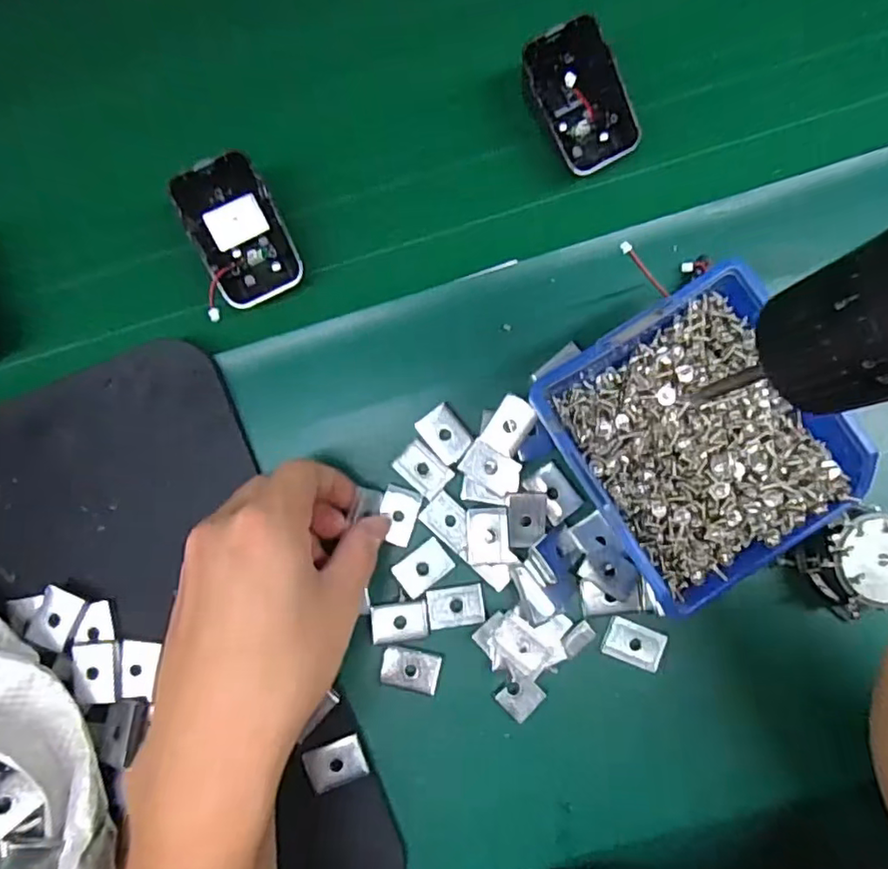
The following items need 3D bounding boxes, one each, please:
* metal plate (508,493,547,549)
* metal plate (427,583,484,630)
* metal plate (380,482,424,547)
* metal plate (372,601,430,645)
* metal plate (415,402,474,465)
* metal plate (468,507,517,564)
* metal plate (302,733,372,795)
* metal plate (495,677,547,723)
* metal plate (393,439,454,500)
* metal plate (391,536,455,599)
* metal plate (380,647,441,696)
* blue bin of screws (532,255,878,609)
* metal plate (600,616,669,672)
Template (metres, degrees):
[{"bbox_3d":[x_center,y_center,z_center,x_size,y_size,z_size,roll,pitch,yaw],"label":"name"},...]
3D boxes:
[{"bbox_3d":[0.042,0.043,0.301,0.020,0.004,0.027,-1,85,-2],"label":"metal plate"},{"bbox_3d":[0.006,0.086,0.298,0.028,0.004,0.020,-7,86,-2],"label":"metal plate"},{"bbox_3d":[-0.024,0.041,0.302,0.019,0.004,0.028,18,85,0],"label":"metal plate"},{"bbox_3d":[-0.022,0.094,0.298,0.028,0.004,0.019,-8,86,-2],"label":"metal plate"},{"bbox_3d":[0.001,0.000,0.310,0.020,0.006,0.027,-39,87,-4],"label":"metal plate"},{"bbox_3d":[0.023,0.051,0.300,0.022,0.004,0.028,-2,85,-2],"label":"metal plate"},{"bbox_3d":[-0.051,0.158,0.288,0.027,0.005,0.020,-21,76,-6],"label":"metal plate"},{"bbox_3d":[0.038,0.130,0.295,0.018,0.004,0.019,43,86,10],"label":"metal plate"},{"bbox_3d":[-0.010,0.018,0.305,0.027,0.004,0.019,43,86,2],"label":"metal plate"},{"bbox_3d":[-0.010,0.067,0.300,0.027,0.004,0.019,-38,87,-4],"label":"metal plate"},{"bbox_3d":[-0.017,0.117,0.297,0.028,0.004,0.019,13,85,-1],"label":"metal plate"},{"bbox_3d":[0.114,0.004,0.283,0.114,0.057,0.123,-35,87,-4],"label":"blue bin of screws"},{"bbox_3d":[0.095,0.105,0.299,0.030,0.005,0.020,22,85,0],"label":"metal plate"}]

